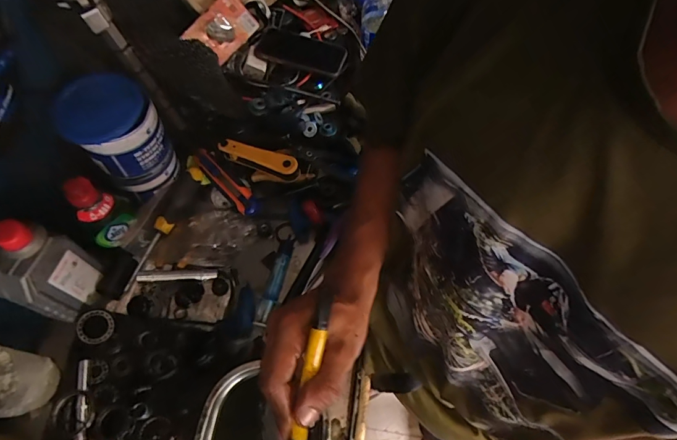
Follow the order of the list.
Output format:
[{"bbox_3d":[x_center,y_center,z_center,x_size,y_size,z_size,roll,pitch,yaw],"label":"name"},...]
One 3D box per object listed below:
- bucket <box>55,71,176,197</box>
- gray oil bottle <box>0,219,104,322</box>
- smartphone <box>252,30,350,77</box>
[{"bbox_3d":[-0.282,-0.108,0.511,0.096,0.148,0.092,1,63,-2],"label":"bucket"},{"bbox_3d":[-0.342,0.058,0.439,0.046,0.143,0.078,17,64,6],"label":"gray oil bottle"},{"bbox_3d":[-0.065,-0.301,0.686,0.156,0.015,0.087,14,64,4],"label":"smartphone"}]

